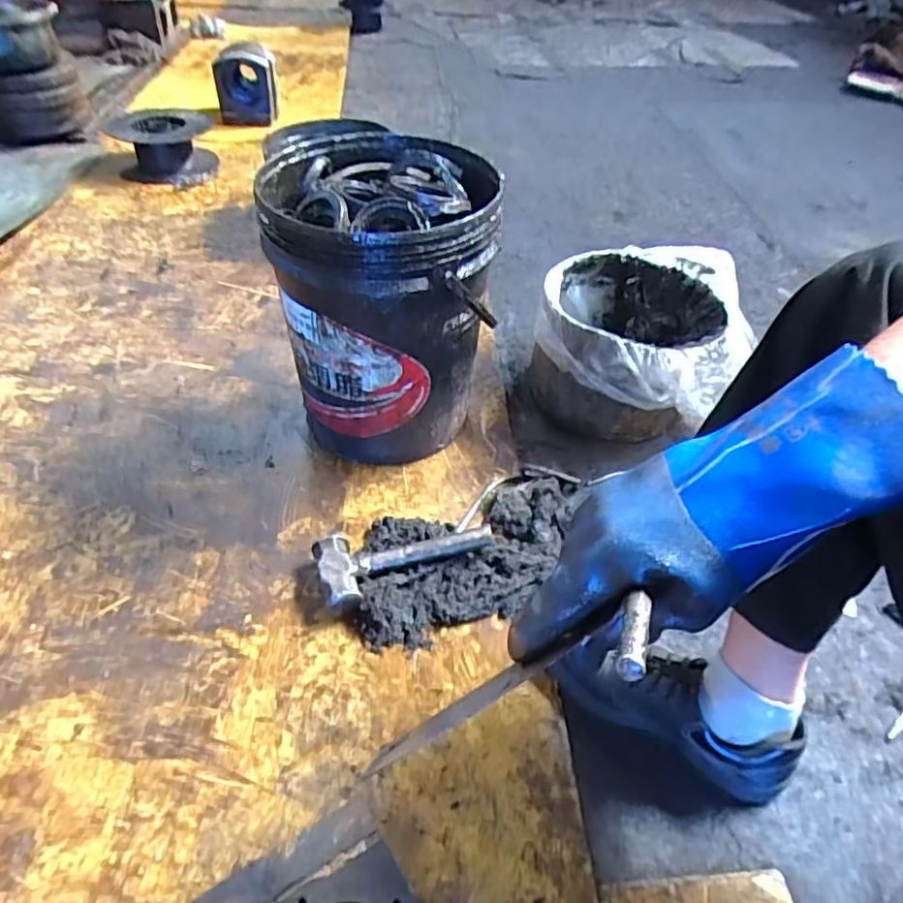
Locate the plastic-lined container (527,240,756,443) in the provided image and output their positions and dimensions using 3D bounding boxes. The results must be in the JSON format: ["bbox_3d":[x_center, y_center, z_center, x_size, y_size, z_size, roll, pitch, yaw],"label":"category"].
[{"bbox_3d":[0.301,-0.181,1.034,0.296,0.207,0.359,14,46,10],"label":"plastic-lined container"}]

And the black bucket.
[{"bbox_3d":[-0.098,-0.208,0.900,0.299,0.387,0.331,1,45,-3],"label":"black bucket"}]

